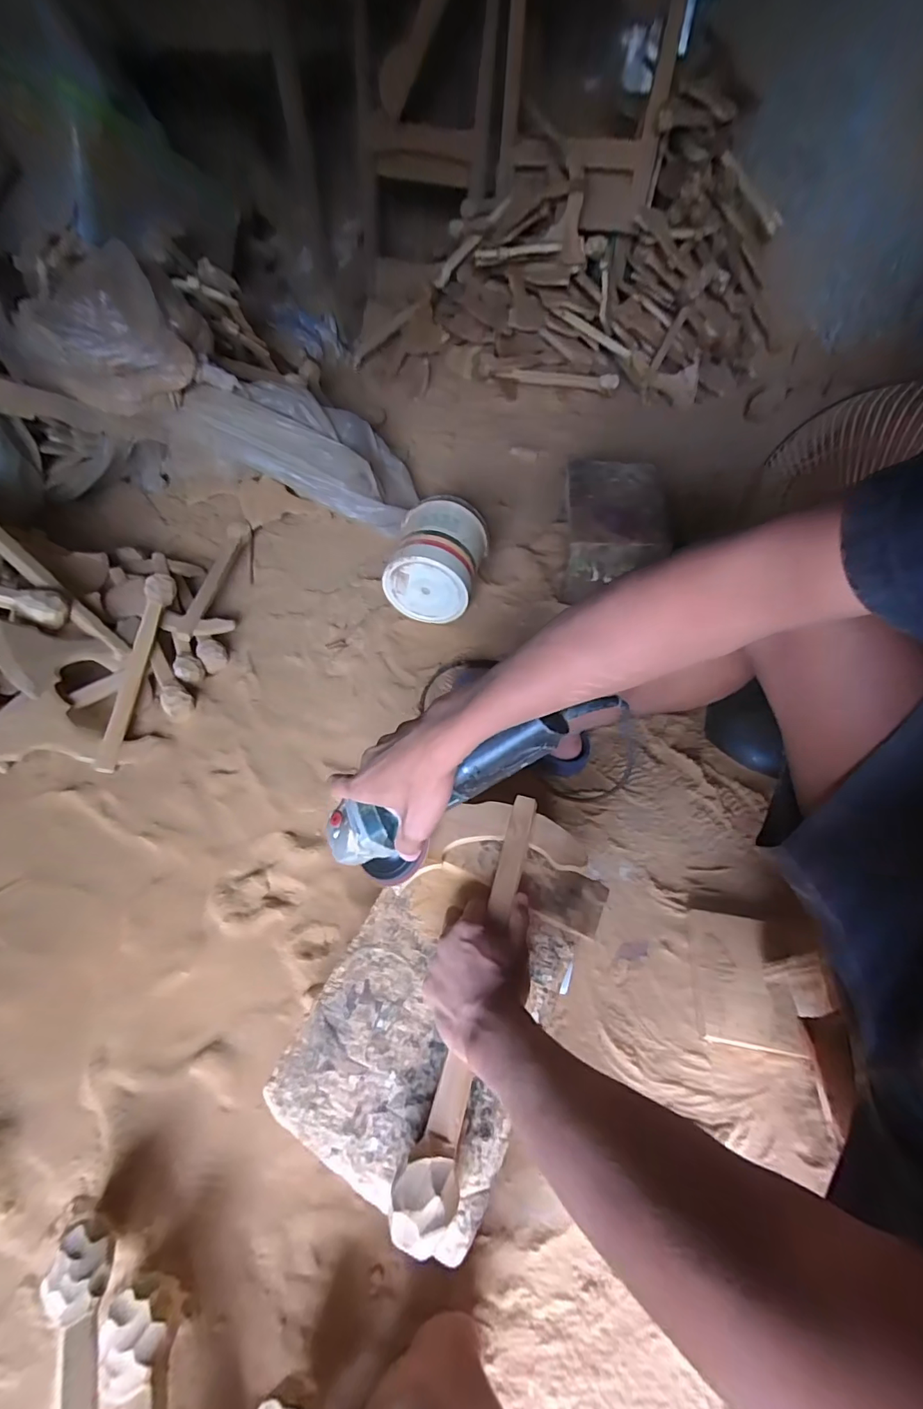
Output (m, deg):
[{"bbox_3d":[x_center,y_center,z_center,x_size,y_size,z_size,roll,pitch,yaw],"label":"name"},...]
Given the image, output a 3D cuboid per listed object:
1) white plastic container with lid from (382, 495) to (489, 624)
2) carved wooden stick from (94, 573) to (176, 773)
[{"bbox_3d":[-0.048,-0.320,1.045,0.179,0.170,0.223,10,52,6],"label":"white plastic container with lid"},{"bbox_3d":[-0.595,-0.066,0.892,0.042,0.049,0.385,4,71,1],"label":"carved wooden stick"}]

